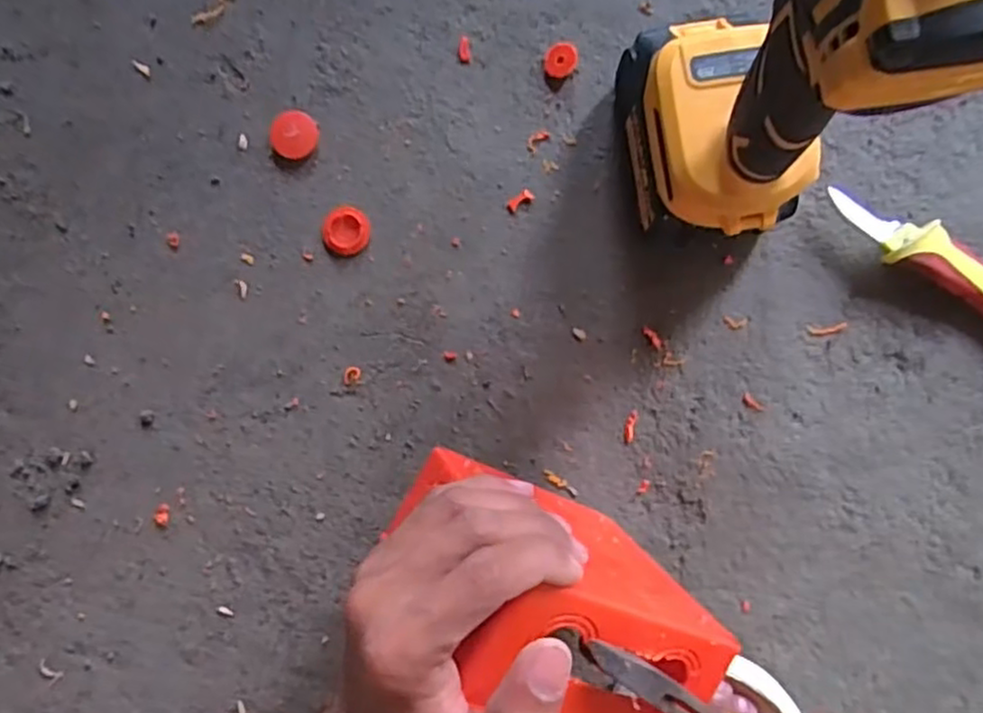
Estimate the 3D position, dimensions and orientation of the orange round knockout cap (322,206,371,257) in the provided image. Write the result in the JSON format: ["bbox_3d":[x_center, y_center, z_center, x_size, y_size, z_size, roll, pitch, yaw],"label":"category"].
[{"bbox_3d":[-0.085,-0.073,0.416,0.027,0.004,0.027,0,91,0],"label":"orange round knockout cap"}]

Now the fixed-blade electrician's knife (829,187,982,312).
[{"bbox_3d":[0.262,-0.046,0.401,0.161,0.024,0.029,31,91,0],"label":"fixed-blade electrician's knife"}]

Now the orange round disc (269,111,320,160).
[{"bbox_3d":[-0.116,-0.129,0.415,0.026,0.006,0.027,0,91,0],"label":"orange round disc"}]

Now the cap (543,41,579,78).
[{"bbox_3d":[0.040,-0.172,0.414,0.018,0.009,0.019,0,91,0],"label":"cap"}]

